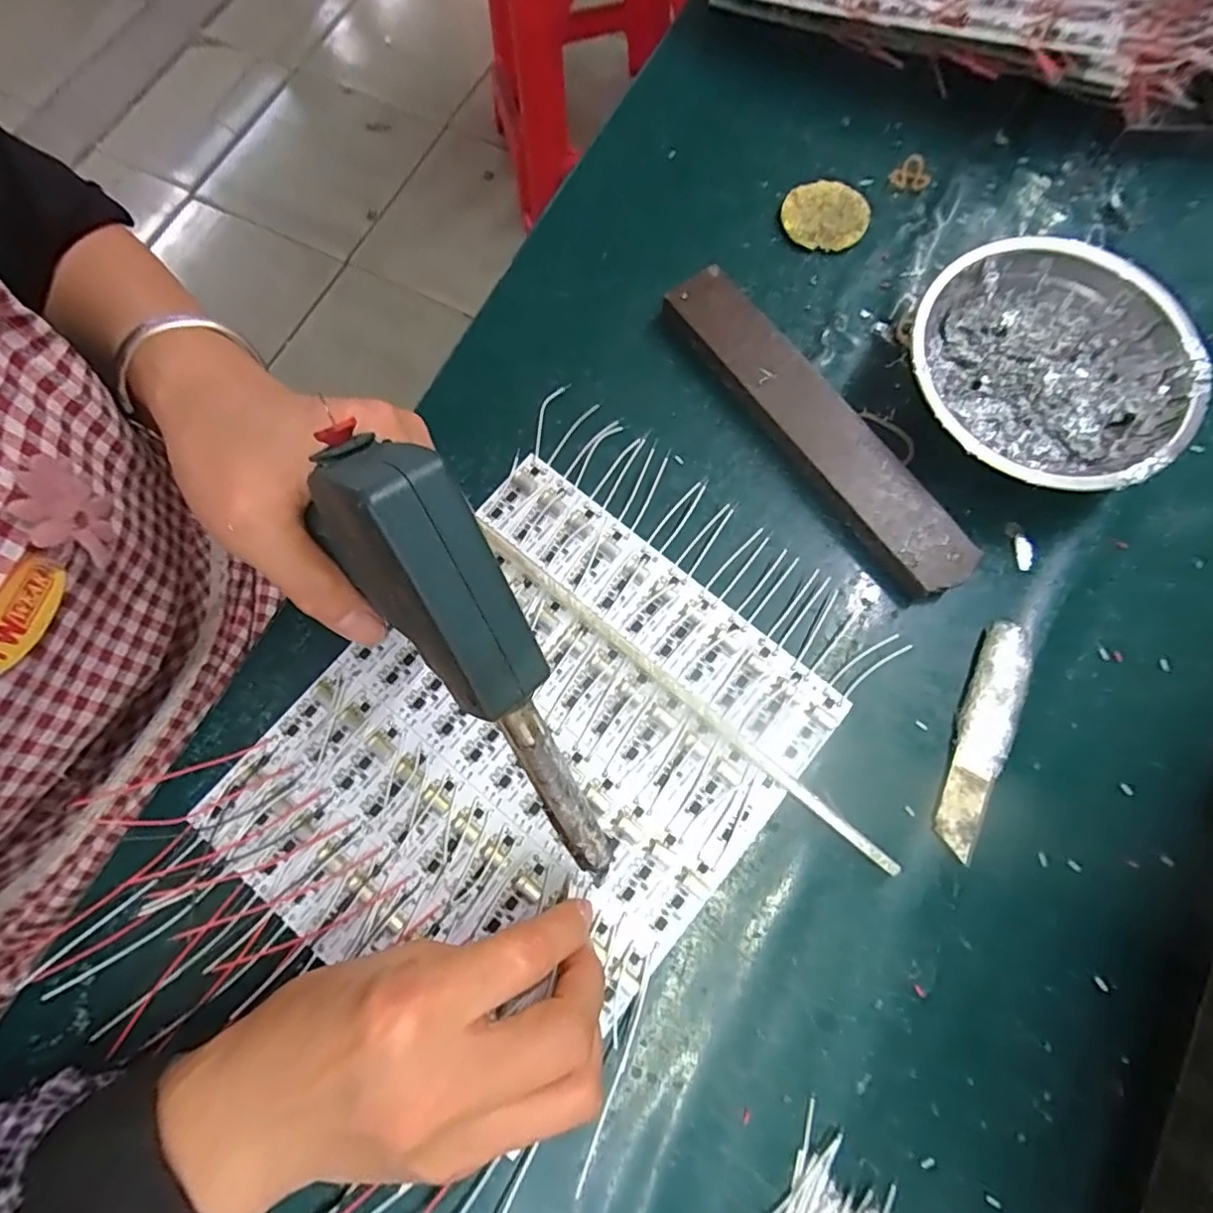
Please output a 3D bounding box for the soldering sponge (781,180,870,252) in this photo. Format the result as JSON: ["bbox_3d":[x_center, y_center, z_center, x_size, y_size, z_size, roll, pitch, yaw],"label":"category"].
[{"bbox_3d":[0.122,-0.219,0.332,0.045,0.005,0.038,21,78,6],"label":"soldering sponge"}]

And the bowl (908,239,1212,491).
[{"bbox_3d":[0.201,-0.106,0.283,0.120,0.040,0.119,0,76,1],"label":"bowl"}]

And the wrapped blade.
[{"bbox_3d":[0.167,0.057,0.262,0.025,0.010,0.101,23,78,7],"label":"wrapped blade"}]

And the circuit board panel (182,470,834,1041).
[{"bbox_3d":[-0.035,0.069,0.269,0.191,0.008,0.224,39,80,9],"label":"circuit board panel"}]

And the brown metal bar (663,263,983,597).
[{"bbox_3d":[0.101,-0.091,0.296,0.035,0.017,0.199,-34,78,-7],"label":"brown metal bar"}]

